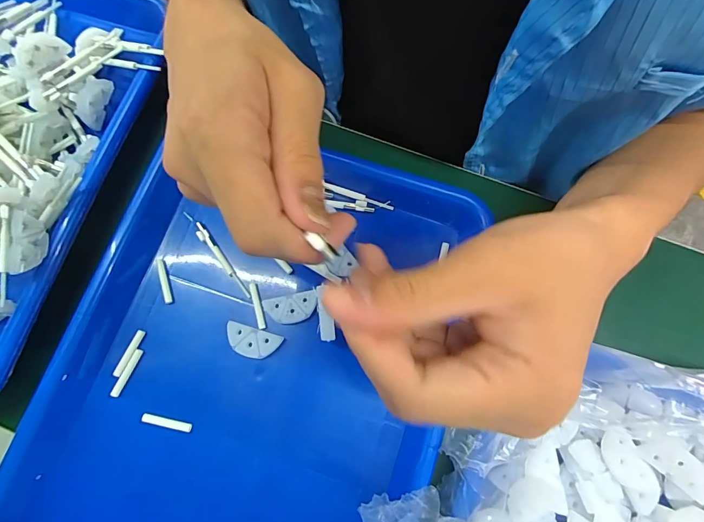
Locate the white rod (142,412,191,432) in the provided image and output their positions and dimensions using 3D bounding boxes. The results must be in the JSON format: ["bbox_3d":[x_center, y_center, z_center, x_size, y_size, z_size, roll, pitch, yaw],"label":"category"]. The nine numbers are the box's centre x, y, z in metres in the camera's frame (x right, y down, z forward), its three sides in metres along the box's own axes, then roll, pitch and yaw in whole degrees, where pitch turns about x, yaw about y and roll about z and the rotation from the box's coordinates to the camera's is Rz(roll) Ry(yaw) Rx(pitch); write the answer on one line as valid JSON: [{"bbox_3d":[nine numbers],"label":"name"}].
[{"bbox_3d":[-0.125,0.109,0.264,0.033,0.004,0.006,13,78,4],"label":"white rod"}]

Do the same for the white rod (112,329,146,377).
[{"bbox_3d":[-0.156,0.065,0.274,0.005,0.004,0.034,22,79,6],"label":"white rod"}]

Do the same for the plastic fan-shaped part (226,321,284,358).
[{"bbox_3d":[-0.070,0.056,0.272,0.038,0.005,0.019,18,78,5],"label":"plastic fan-shaped part"}]

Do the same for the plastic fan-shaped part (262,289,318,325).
[{"bbox_3d":[-0.043,0.034,0.276,0.039,0.007,0.019,-11,77,-1],"label":"plastic fan-shaped part"}]

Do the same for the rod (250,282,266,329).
[{"bbox_3d":[-0.068,0.032,0.279,0.005,0.004,0.034,-15,77,-2],"label":"rod"}]

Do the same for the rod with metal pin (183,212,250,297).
[{"bbox_3d":[-0.100,-0.007,0.290,0.008,0.004,0.083,-41,79,-8],"label":"rod with metal pin"}]

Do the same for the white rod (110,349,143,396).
[{"bbox_3d":[-0.157,0.077,0.272,0.005,0.004,0.034,23,79,6],"label":"white rod"}]

